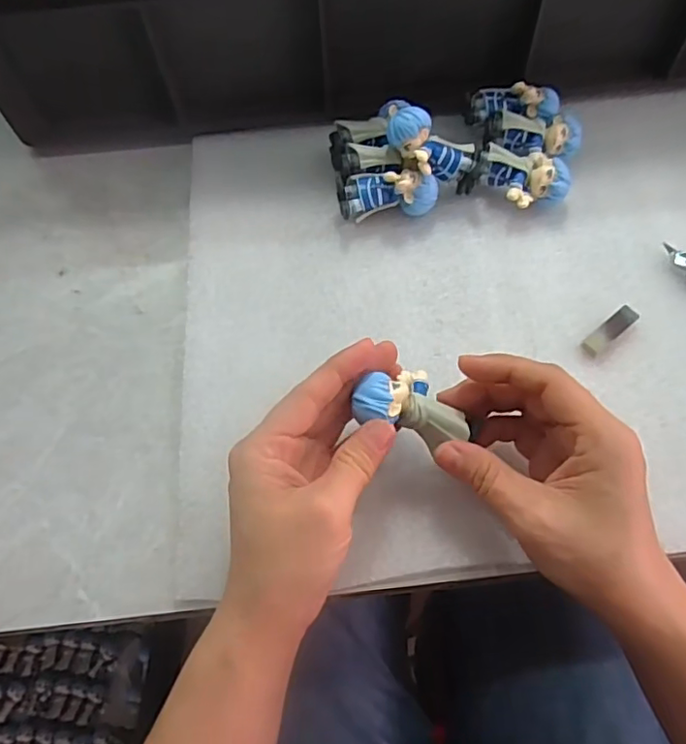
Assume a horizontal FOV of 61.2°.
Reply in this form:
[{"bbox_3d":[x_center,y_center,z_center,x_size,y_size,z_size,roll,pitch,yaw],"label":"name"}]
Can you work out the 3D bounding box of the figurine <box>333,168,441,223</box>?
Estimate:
[{"bbox_3d":[0.027,-0.111,0.368,0.063,0.034,0.023,3,65,4],"label":"figurine"}]

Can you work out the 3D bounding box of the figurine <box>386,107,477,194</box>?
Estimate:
[{"bbox_3d":[0.058,-0.134,0.359,0.068,0.023,0.026,27,60,-22],"label":"figurine"}]

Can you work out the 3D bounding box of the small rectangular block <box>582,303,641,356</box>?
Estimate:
[{"bbox_3d":[0.155,-0.025,0.334,0.040,0.008,0.012,-39,69,-14],"label":"small rectangular block"}]

